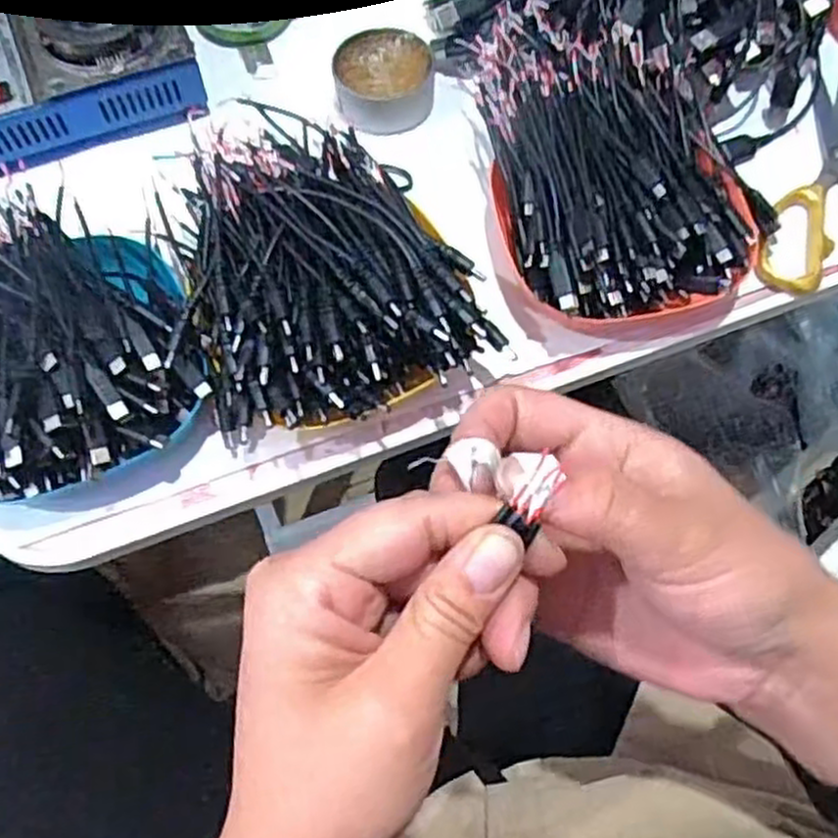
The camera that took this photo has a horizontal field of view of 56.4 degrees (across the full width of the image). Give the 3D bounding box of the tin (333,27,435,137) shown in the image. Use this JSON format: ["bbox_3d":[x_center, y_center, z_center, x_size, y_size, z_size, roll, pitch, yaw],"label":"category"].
[{"bbox_3d":[-0.022,-0.215,0.498,0.060,0.025,0.064,0,67,-1],"label":"tin"}]

